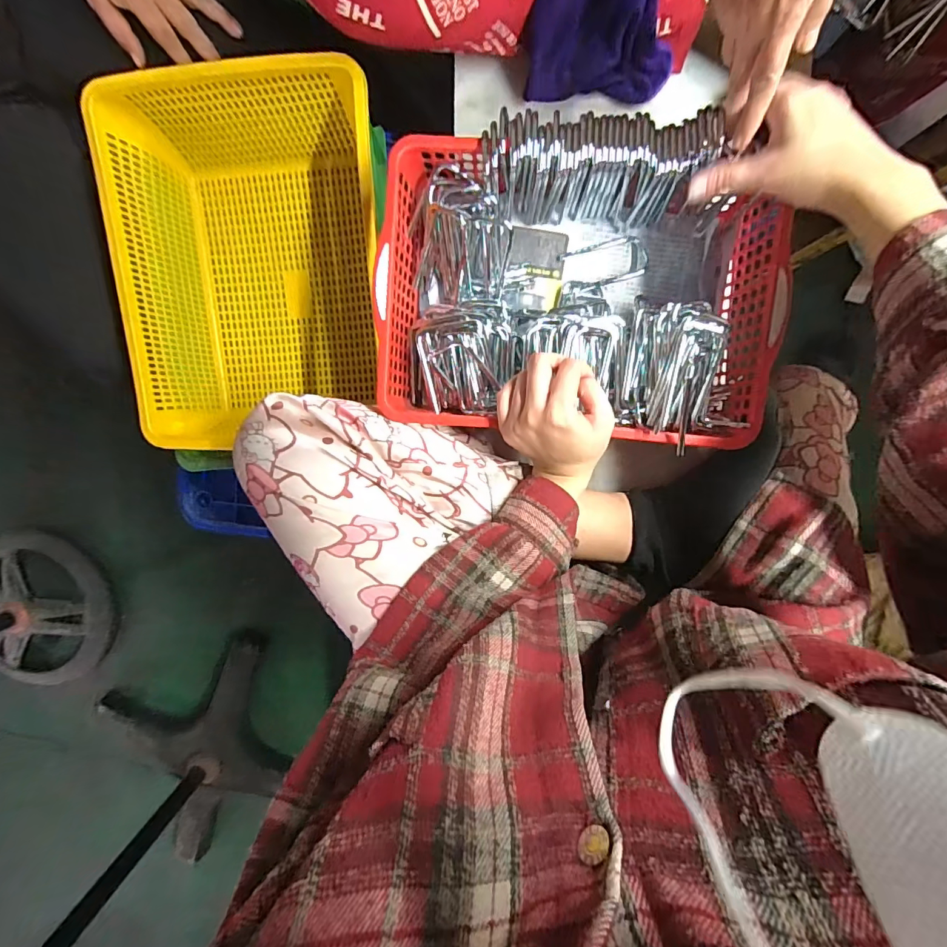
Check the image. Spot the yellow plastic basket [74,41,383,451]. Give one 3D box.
[{"bbox_3d":[-0.243,-0.247,0.547,0.285,0.159,0.390,-2,96,5],"label":"yellow plastic basket"}]

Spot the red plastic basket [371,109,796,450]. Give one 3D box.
[{"bbox_3d":[0.098,-0.179,0.446,0.359,0.096,0.267,4,97,4],"label":"red plastic basket"}]

